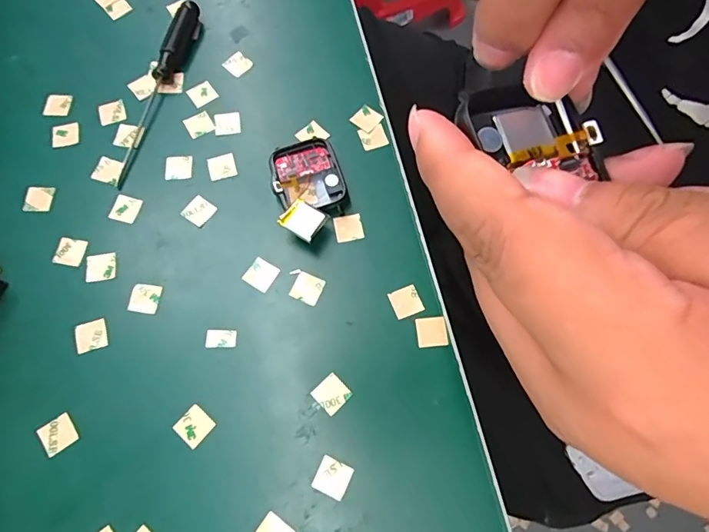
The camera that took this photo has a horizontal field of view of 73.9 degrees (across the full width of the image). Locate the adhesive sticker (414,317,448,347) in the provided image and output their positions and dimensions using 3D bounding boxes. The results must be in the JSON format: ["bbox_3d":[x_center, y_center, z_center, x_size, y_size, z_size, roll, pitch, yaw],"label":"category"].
[{"bbox_3d":[0.040,0.034,0.246,0.015,0.004,0.016,-7,69,0],"label":"adhesive sticker"}]

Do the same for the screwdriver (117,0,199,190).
[{"bbox_3d":[-0.122,-0.110,0.289,0.013,0.014,0.129,14,71,5],"label":"screwdriver"}]

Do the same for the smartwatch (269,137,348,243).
[{"bbox_3d":[-0.025,-0.042,0.265,0.038,0.017,0.061,-12,71,-4],"label":"smartwatch"}]

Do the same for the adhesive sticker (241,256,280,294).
[{"bbox_3d":[-0.051,0.004,0.257,0.016,0.004,0.016,31,76,11],"label":"adhesive sticker"}]

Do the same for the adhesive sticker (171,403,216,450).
[{"bbox_3d":[-0.079,0.078,0.231,0.016,0.004,0.016,40,79,16],"label":"adhesive sticker"}]

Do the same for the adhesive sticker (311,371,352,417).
[{"bbox_3d":[-0.012,0.064,0.236,0.016,0.004,0.016,43,78,15],"label":"adhesive sticker"}]

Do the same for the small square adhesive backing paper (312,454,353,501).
[{"bbox_3d":[-0.010,0.100,0.223,0.016,0.004,0.016,22,73,11],"label":"small square adhesive backing paper"}]

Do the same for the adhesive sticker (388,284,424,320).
[{"bbox_3d":[0.027,0.019,0.252,0.015,0.004,0.015,-21,71,-6],"label":"adhesive sticker"}]

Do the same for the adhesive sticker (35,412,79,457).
[{"bbox_3d":[-0.145,0.082,0.229,0.015,0.004,0.016,-37,74,-12],"label":"adhesive sticker"}]

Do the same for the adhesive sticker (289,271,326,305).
[{"bbox_3d":[-0.025,0.012,0.254,0.016,0.004,0.015,23,74,7],"label":"adhesive sticker"}]

